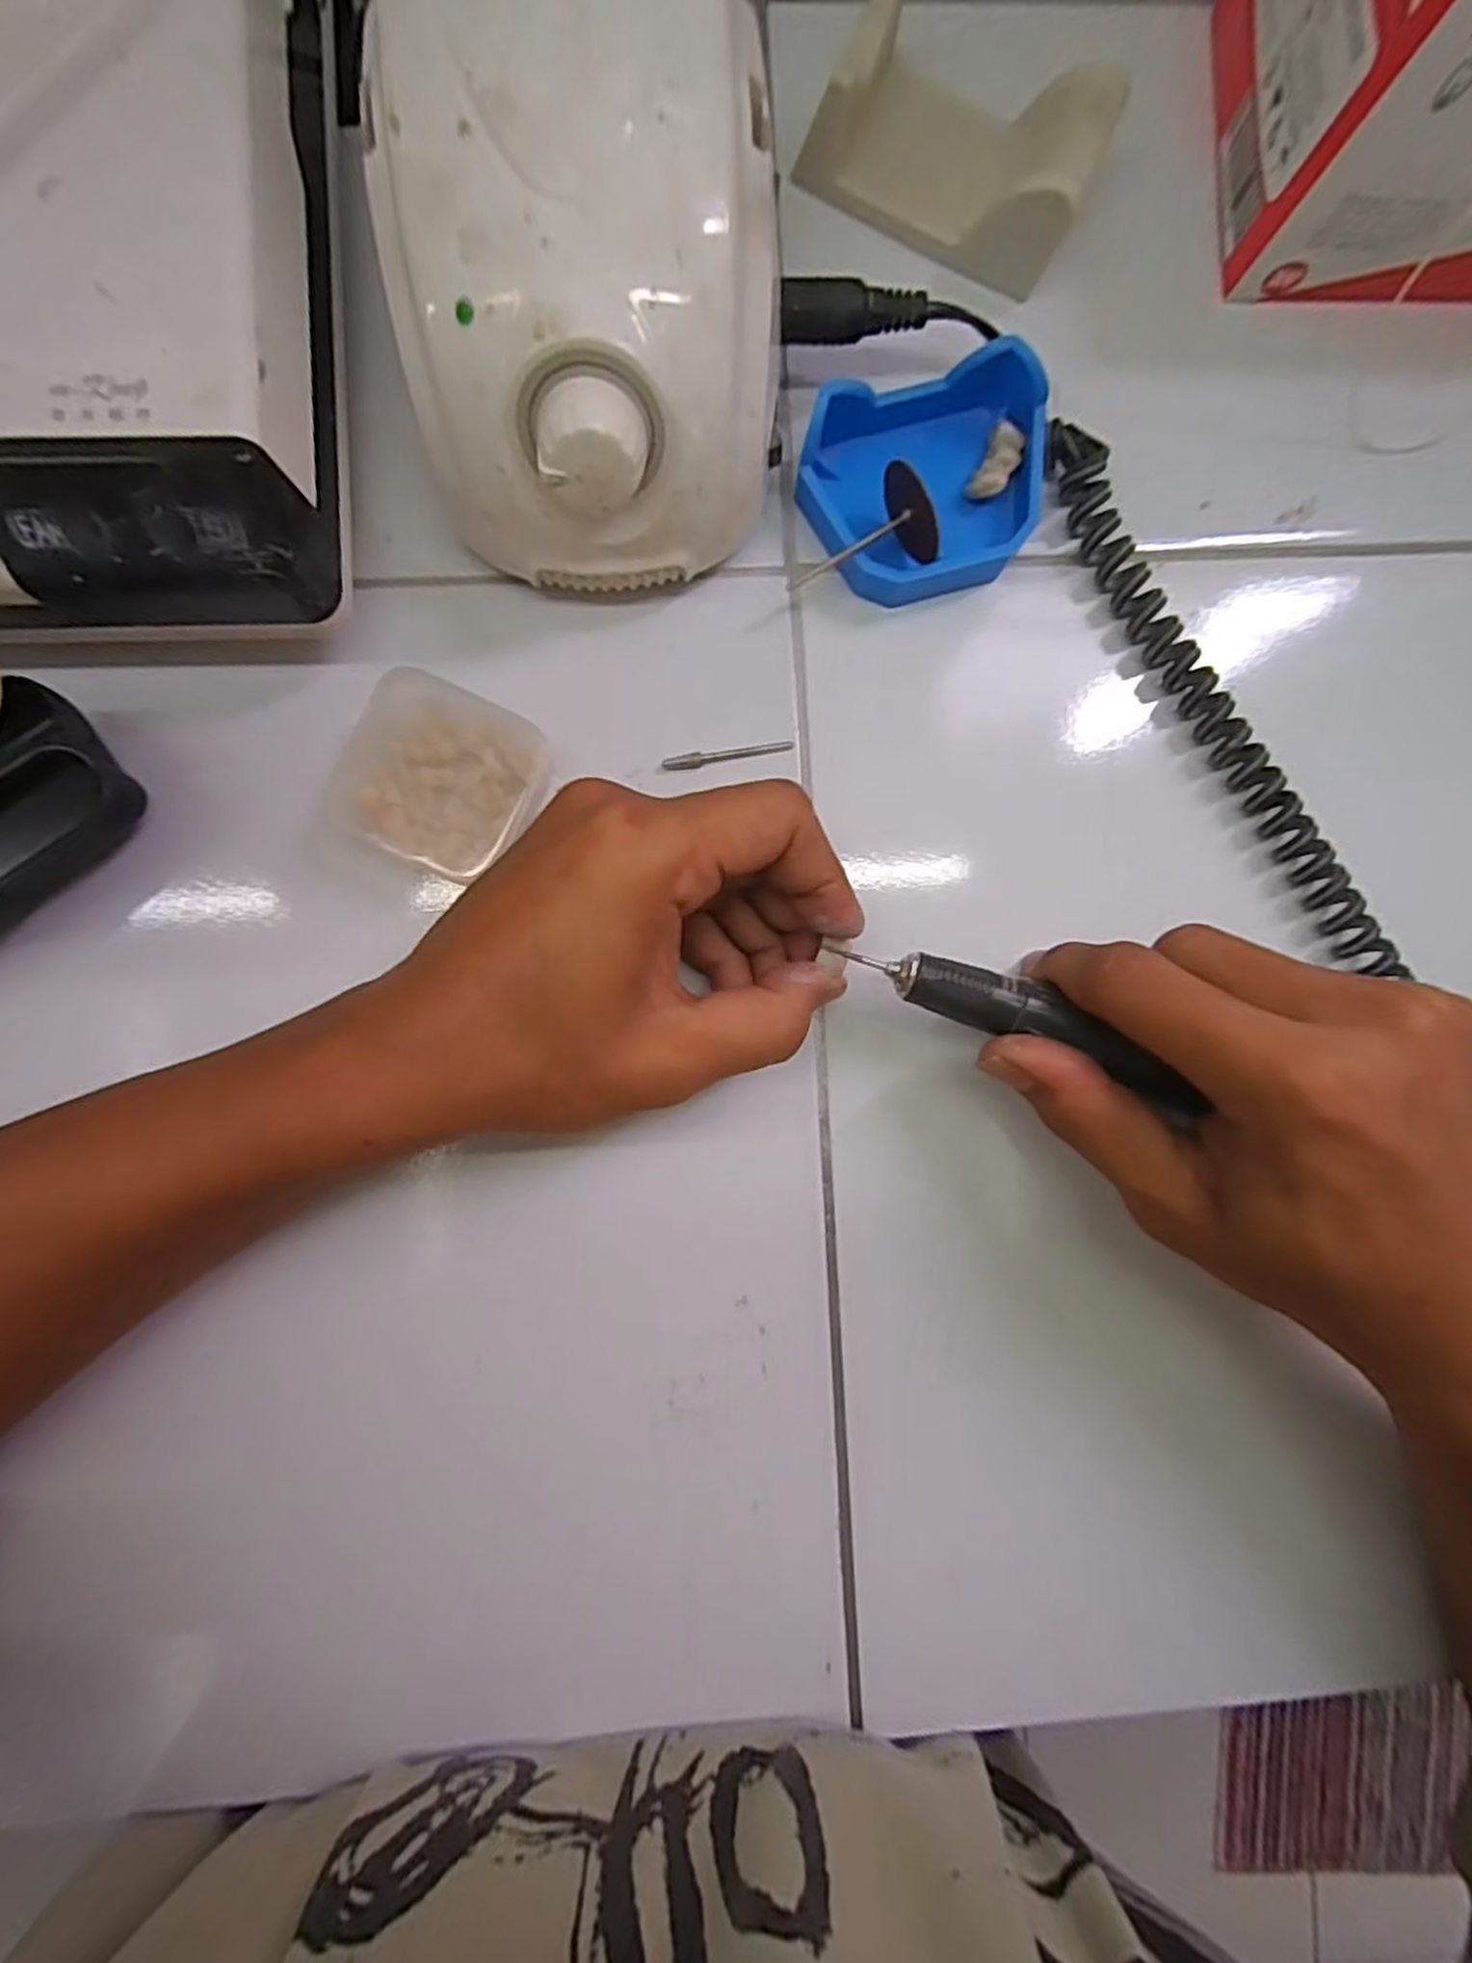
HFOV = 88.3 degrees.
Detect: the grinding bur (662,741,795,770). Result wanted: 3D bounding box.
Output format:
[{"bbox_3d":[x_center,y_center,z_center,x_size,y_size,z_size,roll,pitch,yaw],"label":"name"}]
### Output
[{"bbox_3d":[-0.002,-0.076,0.255,0.044,0.004,0.005,-11,91,-3],"label":"grinding bur"}]

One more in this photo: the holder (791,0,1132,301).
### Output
[{"bbox_3d":[0.072,-0.271,0.244,0.086,0.031,0.051,27,89,-3],"label":"holder"}]

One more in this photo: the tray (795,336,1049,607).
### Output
[{"bbox_3d":[0.063,-0.160,0.247,0.079,0.026,0.063,-16,91,-3],"label":"tray"}]

